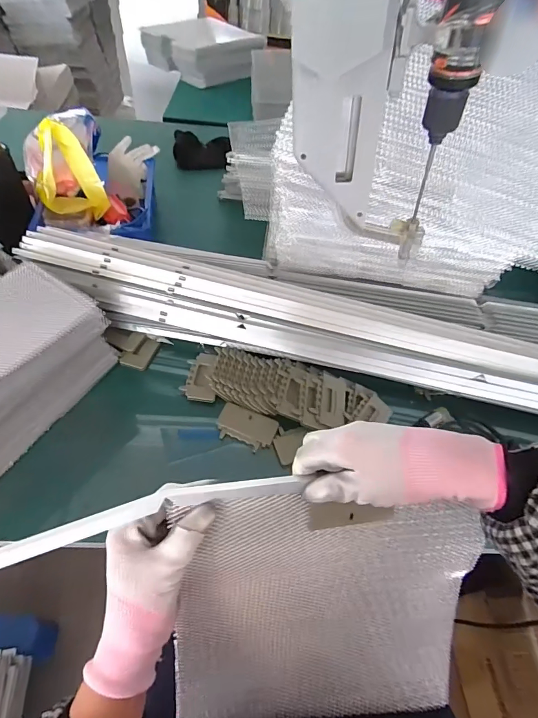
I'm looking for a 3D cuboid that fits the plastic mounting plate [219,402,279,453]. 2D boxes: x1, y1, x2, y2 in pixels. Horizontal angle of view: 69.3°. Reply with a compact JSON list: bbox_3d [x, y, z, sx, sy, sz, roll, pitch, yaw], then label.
[{"bbox_3d":[-0.033,0.100,0.570,0.085,0.012,0.056,22,53,11],"label":"plastic mounting plate"}]

